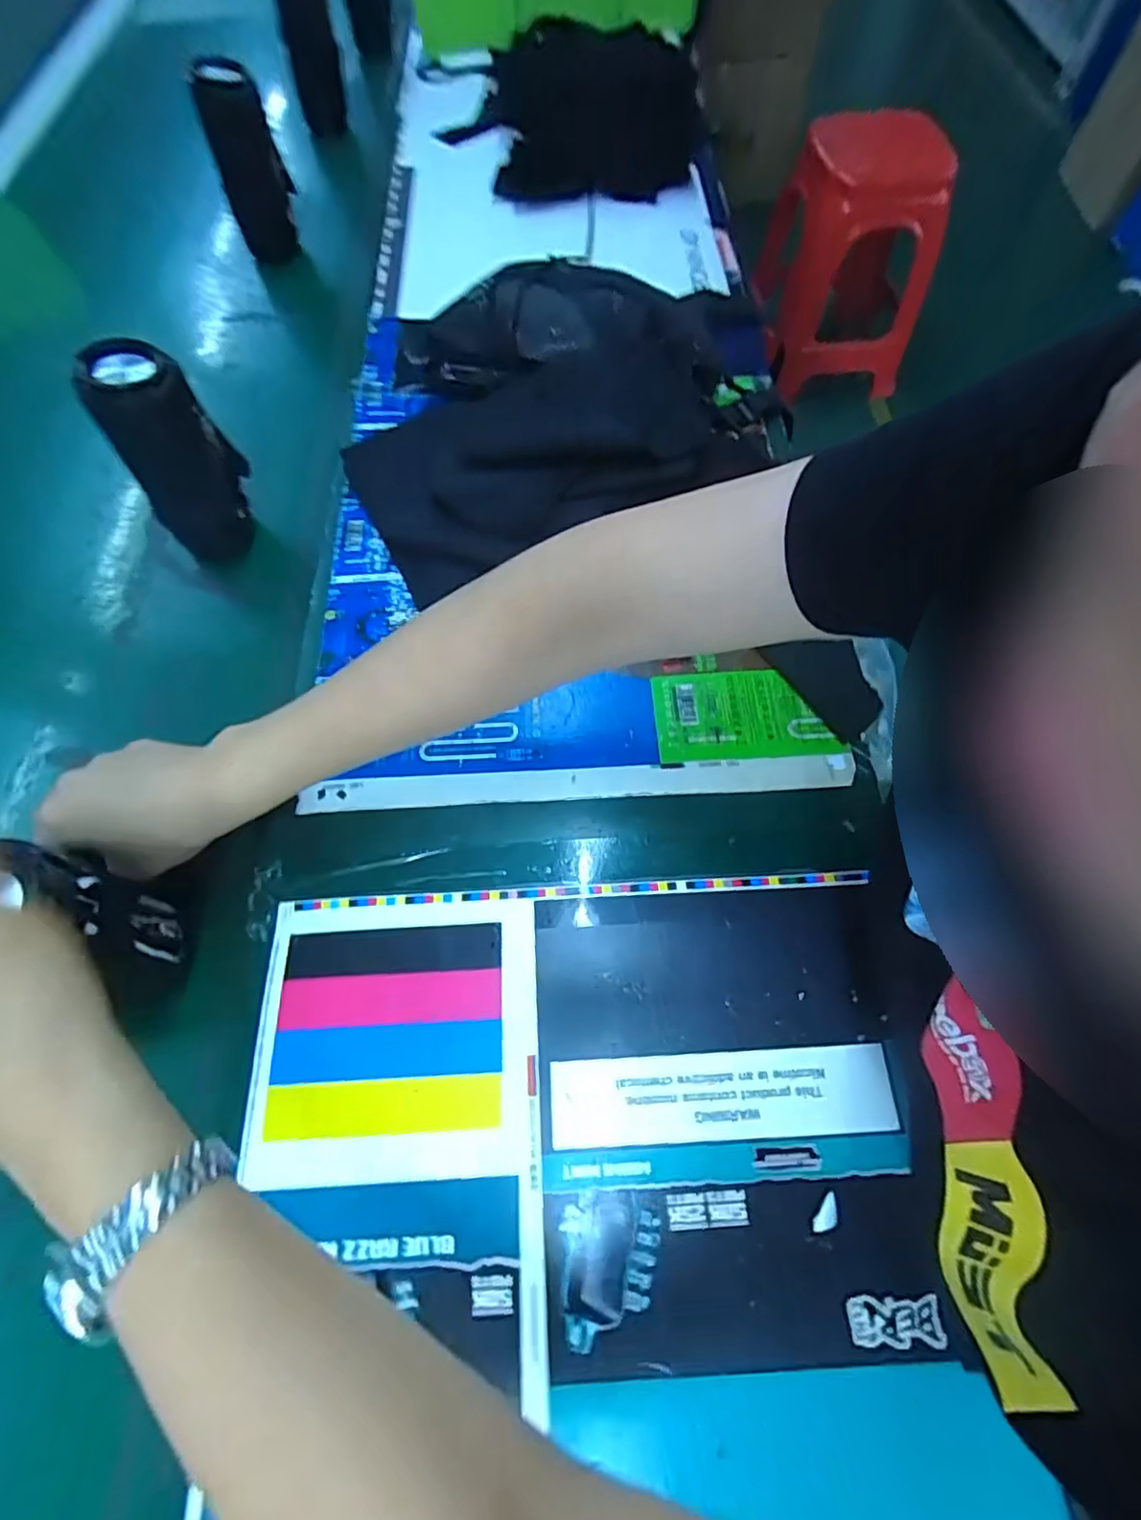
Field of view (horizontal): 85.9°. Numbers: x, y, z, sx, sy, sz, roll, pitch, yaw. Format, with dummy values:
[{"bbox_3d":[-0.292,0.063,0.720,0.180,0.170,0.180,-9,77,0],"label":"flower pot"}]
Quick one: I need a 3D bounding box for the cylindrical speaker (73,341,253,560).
[{"bbox_3d":[-0.286,-0.220,0.451,0.056,0.145,0.056,0,65,0],"label":"cylindrical speaker"}]

